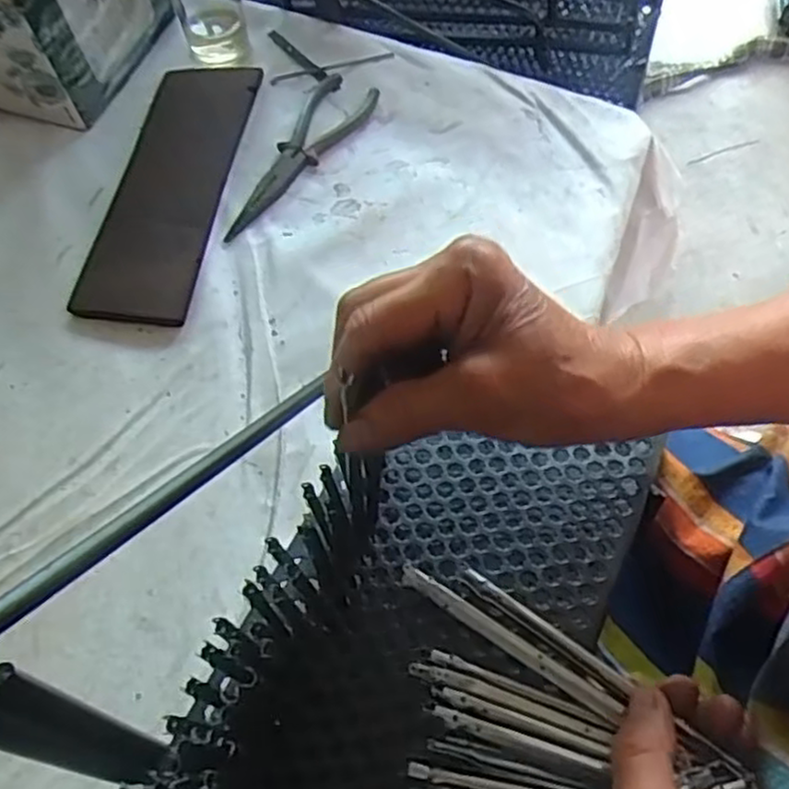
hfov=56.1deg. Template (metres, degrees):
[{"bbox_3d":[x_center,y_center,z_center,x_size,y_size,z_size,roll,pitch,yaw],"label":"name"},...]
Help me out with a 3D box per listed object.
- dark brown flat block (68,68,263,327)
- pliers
[{"bbox_3d":[-0.171,-0.166,0.579,0.081,0.023,0.261,4,59,6],"label":"dark brown flat block"},{"bbox_3d":[-0.077,-0.190,0.592,0.053,0.011,0.195,22,62,16],"label":"pliers"}]

